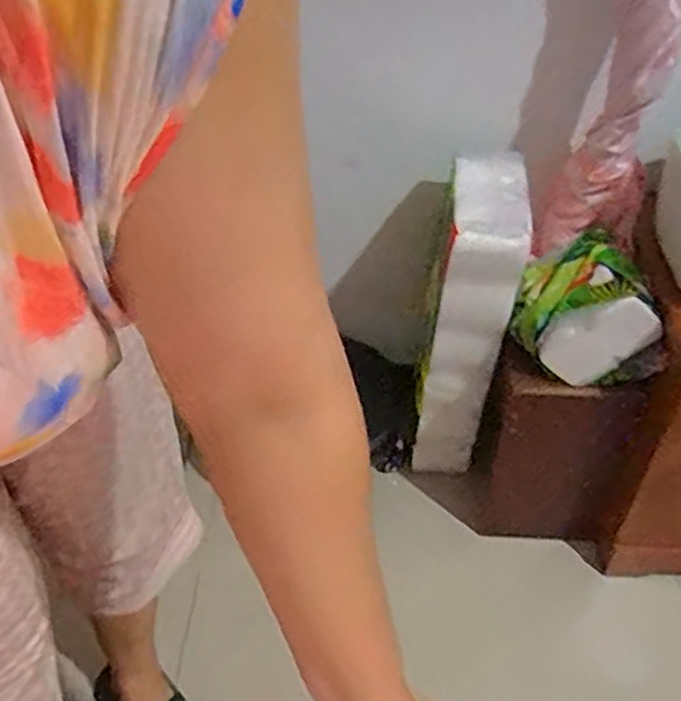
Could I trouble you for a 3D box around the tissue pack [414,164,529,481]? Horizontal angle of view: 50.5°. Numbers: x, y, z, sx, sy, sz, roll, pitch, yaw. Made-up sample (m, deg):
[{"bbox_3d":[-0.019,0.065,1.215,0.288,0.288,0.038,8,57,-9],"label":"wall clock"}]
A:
[{"bbox_3d":[0.196,-0.033,1.161,0.111,0.509,0.187,5,43,6],"label":"tissue pack"}]

